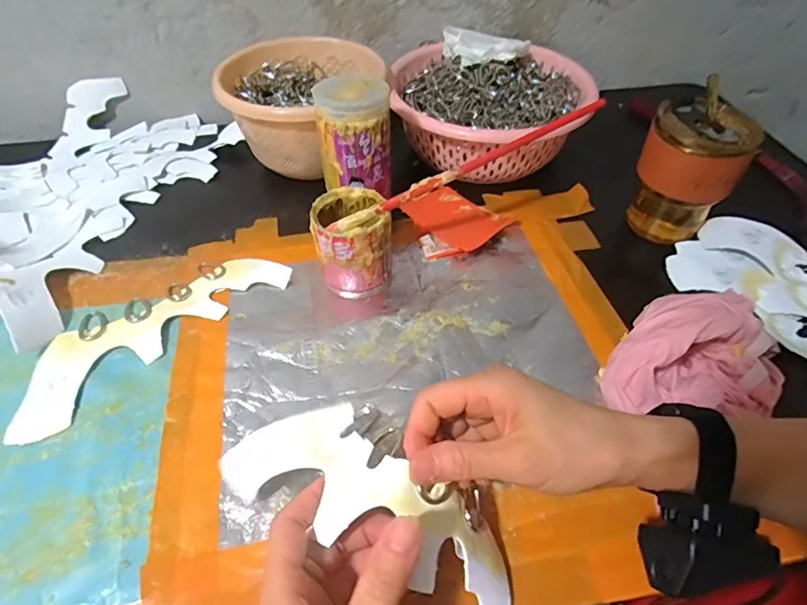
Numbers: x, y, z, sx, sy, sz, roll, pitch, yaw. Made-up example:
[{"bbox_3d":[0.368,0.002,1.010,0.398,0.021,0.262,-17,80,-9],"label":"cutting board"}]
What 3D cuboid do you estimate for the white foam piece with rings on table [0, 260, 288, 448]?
[{"bbox_3d":[-0.206,0.019,0.410,0.226,0.006,0.084,-33,56,-25],"label":"white foam piece with rings on table"}]

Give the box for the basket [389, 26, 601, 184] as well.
[{"bbox_3d":[0.095,-0.216,0.549,0.211,0.103,0.200,7,49,7],"label":"basket"}]

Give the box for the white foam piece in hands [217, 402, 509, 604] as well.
[{"bbox_3d":[-0.022,0.112,0.290,0.194,0.066,0.068,23,53,22],"label":"white foam piece in hands"}]

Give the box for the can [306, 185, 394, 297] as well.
[{"bbox_3d":[-0.045,-0.054,0.429,0.064,0.071,0.065,-13,50,-10],"label":"can"}]

